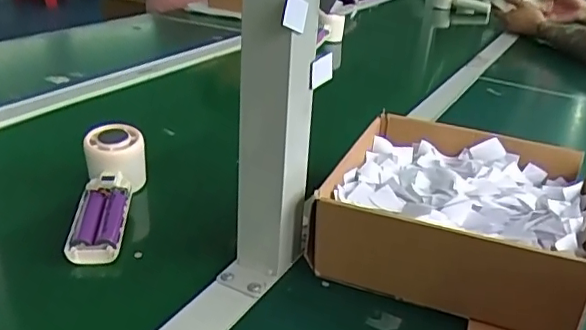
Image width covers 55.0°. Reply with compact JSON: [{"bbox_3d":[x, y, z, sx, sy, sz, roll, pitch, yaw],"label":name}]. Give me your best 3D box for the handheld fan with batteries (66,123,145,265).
[{"bbox_3d":[-0.172,0.020,0.515,0.055,0.065,0.150,0,25,-5],"label":"handheld fan with batteries"}]

